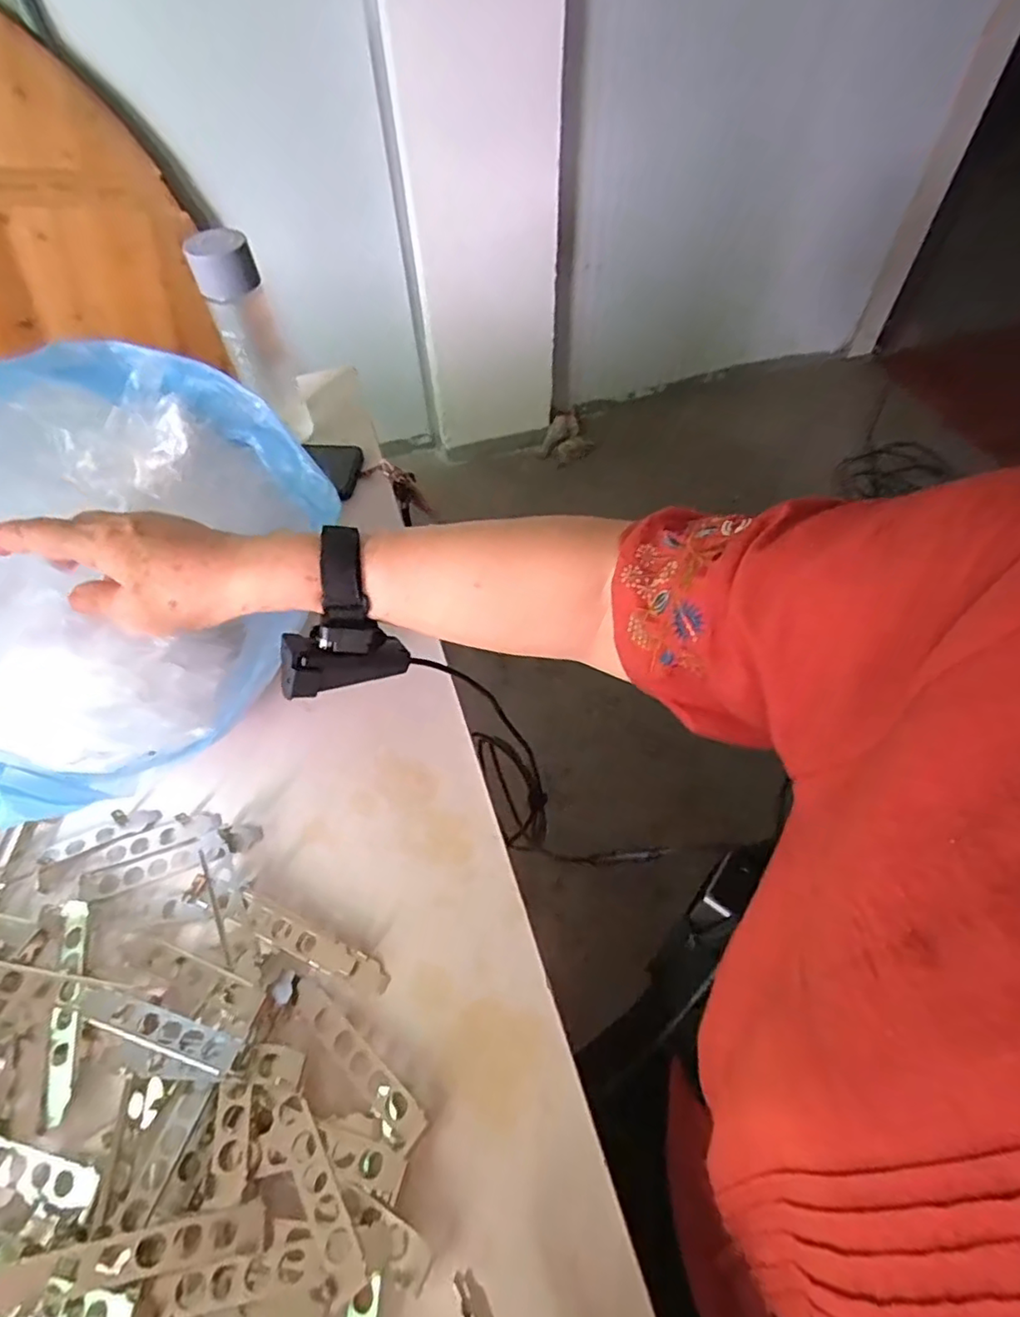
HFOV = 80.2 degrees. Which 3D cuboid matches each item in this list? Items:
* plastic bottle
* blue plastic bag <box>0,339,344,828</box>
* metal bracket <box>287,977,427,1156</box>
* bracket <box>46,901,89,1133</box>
[{"bbox_3d":[-0.259,-0.319,0.619,0.057,0.203,0.058,-18,57,-10],"label":"plastic bottle"},{"bbox_3d":[-0.262,-0.065,0.387,0.220,0.154,0.309,13,55,11],"label":"blue plastic bag"},{"bbox_3d":[-0.094,0.238,0.361,0.112,0.005,0.019,36,64,23],"label":"metal bracket"},{"bbox_3d":[-0.275,0.211,0.372,0.018,0.009,0.121,-14,56,-7],"label":"bracket"}]

